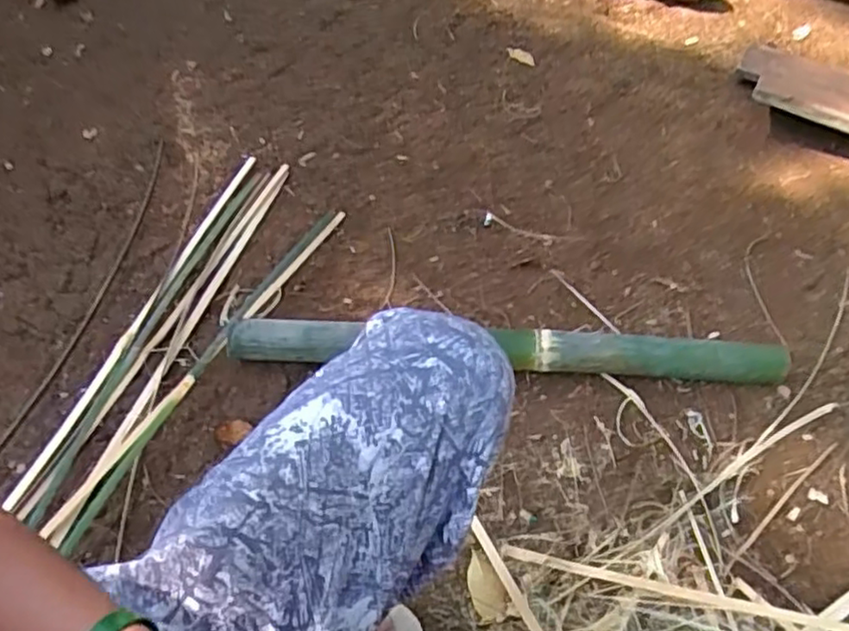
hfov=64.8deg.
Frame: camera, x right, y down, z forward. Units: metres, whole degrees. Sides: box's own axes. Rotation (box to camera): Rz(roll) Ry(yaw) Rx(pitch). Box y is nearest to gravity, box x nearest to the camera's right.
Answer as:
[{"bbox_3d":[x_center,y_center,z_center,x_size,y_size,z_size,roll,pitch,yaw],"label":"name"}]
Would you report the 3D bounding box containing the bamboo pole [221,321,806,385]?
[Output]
[{"bbox_3d":[0.115,0.051,0.911,0.742,0.068,0.059,3,54,-3],"label":"bamboo pole"}]

